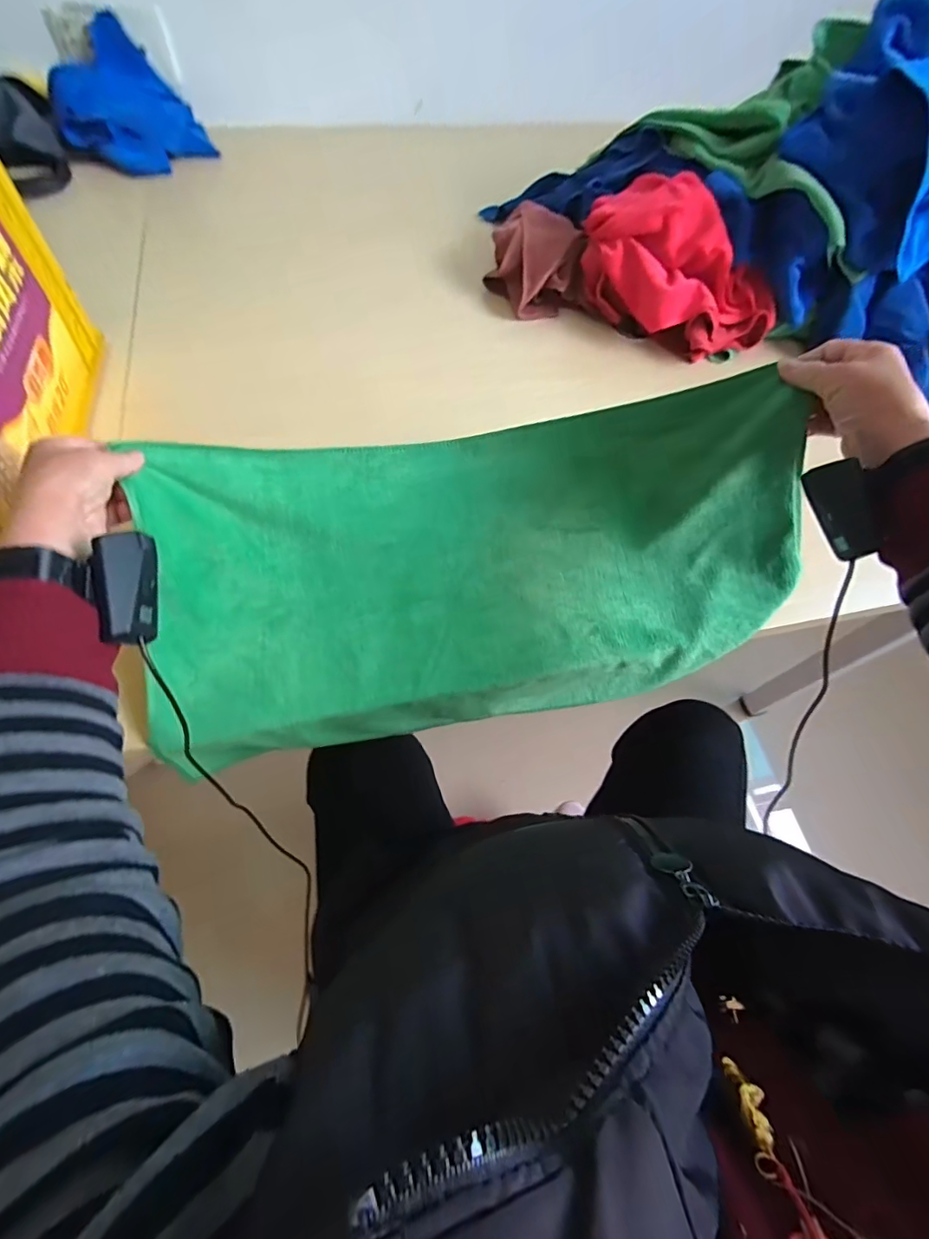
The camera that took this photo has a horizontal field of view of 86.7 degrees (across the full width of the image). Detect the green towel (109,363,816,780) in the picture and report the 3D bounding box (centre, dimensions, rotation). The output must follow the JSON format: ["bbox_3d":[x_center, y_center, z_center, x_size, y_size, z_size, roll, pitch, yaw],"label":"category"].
[{"bbox_3d":[0.020,-0.061,0.469,0.594,0.169,0.265,-11,61,-6],"label":"green towel"}]

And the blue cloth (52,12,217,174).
[{"bbox_3d":[-0.596,-0.910,0.866,0.232,0.121,0.242,-24,64,-15],"label":"blue cloth"}]

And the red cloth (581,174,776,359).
[{"bbox_3d":[0.292,-0.482,0.679,0.278,0.130,0.147,36,65,17],"label":"red cloth"}]

